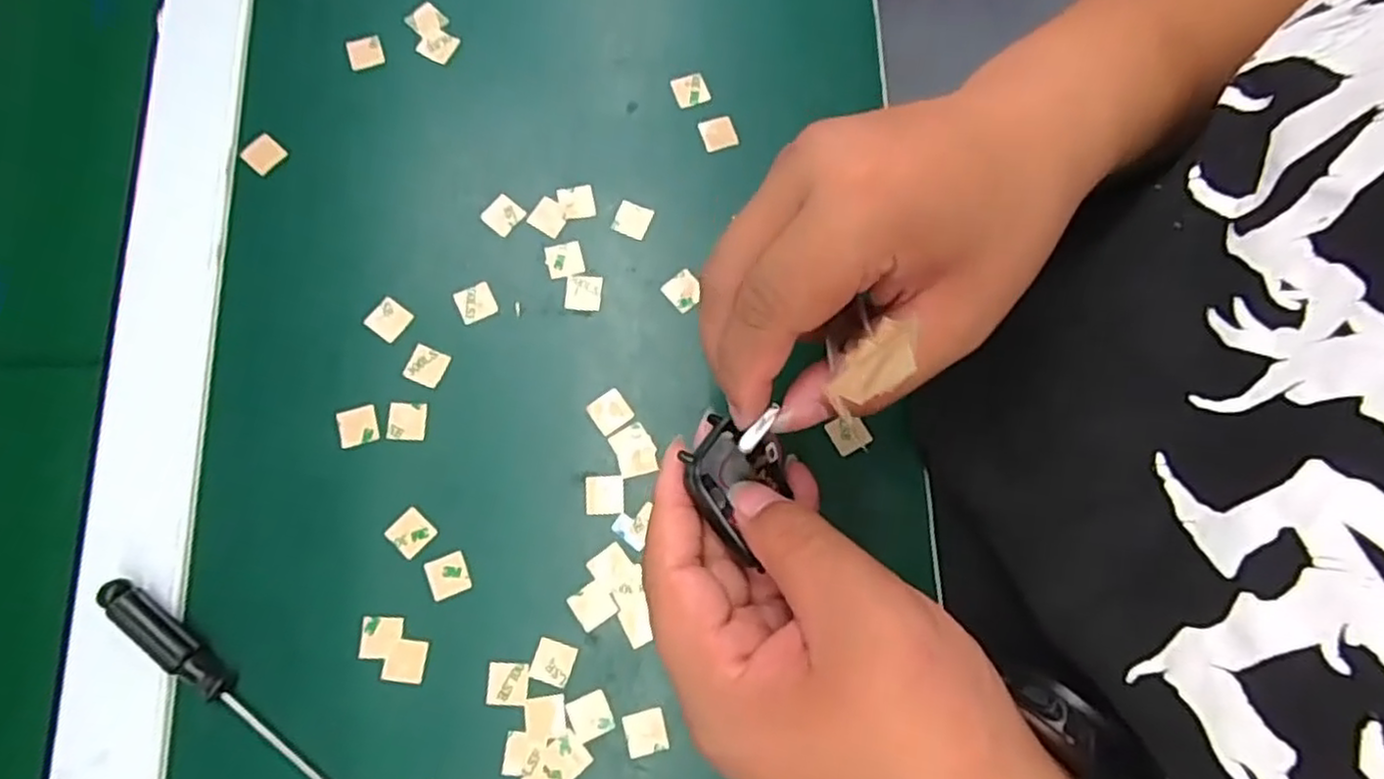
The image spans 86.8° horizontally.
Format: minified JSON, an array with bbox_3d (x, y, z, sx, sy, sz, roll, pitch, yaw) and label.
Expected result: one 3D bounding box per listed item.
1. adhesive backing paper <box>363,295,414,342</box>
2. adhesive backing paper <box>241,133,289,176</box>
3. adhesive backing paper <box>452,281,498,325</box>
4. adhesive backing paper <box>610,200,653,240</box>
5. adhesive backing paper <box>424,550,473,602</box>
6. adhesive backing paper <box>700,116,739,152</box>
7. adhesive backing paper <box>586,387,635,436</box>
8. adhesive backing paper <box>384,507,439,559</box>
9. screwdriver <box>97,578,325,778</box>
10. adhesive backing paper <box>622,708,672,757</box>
[{"bbox_3d":[-0.130,-0.030,0.314,0.016,0.004,0.016,35,78,5],"label":"adhesive backing paper"},{"bbox_3d":[-0.192,-0.106,0.329,0.016,0.004,0.016,40,83,1],"label":"adhesive backing paper"},{"bbox_3d":[-0.094,-0.038,0.317,0.016,0.004,0.015,-26,79,-4],"label":"adhesive backing paper"},{"bbox_3d":[-0.026,-0.077,0.326,0.015,0.004,0.015,21,77,3],"label":"adhesive backing paper"},{"bbox_3d":[-0.097,0.074,0.291,0.016,0.004,0.016,-21,77,-9],"label":"adhesive backing paper"},{"bbox_3d":[0.012,-0.119,0.337,0.015,0.004,0.015,-20,78,-6],"label":"adhesive backing paper"},{"bbox_3d":[-0.034,0.009,0.307,0.016,0.004,0.016,-34,83,-13],"label":"adhesive backing paper"},{"bbox_3d":[-0.113,0.058,0.294,0.016,0.004,0.016,42,77,8],"label":"adhesive backing paper"},{"bbox_3d":[-0.169,0.117,0.272,0.130,0.012,0.013,39,79,7],"label":"screwdriver"},{"bbox_3d":[-0.018,0.131,0.281,0.016,0.004,0.016,-13,78,-3],"label":"adhesive backing paper"}]

